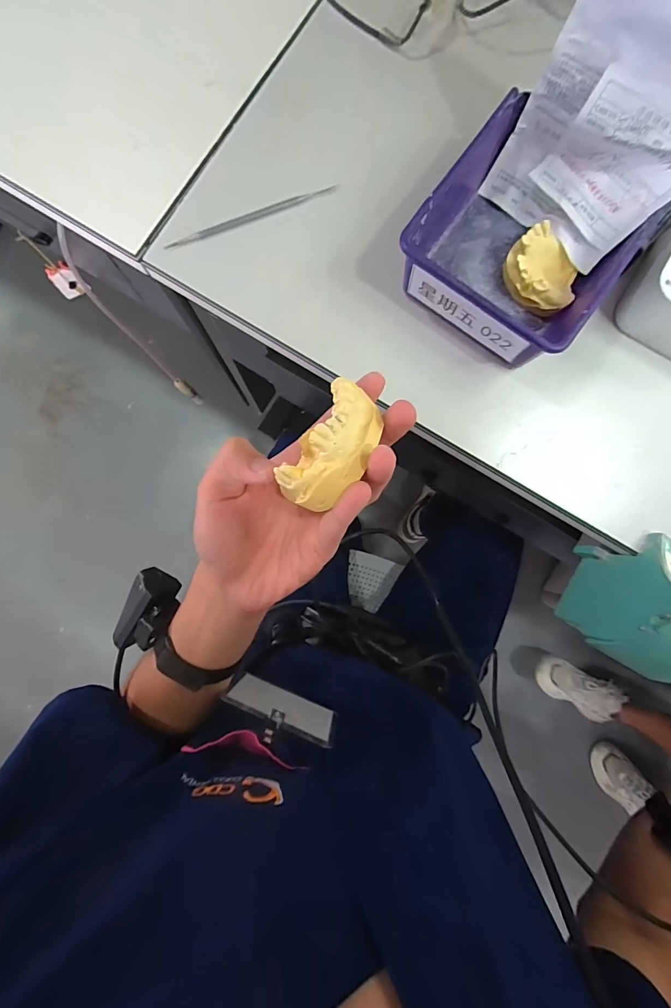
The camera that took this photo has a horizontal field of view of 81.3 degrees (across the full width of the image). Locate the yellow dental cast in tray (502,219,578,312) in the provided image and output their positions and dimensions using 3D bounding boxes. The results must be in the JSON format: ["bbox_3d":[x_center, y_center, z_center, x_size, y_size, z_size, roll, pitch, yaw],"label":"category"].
[{"bbox_3d":[0.187,-0.207,0.353,0.050,0.029,0.070,-35,86,-3],"label":"yellow dental cast in tray"}]

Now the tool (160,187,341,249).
[{"bbox_3d":[-0.079,-0.277,0.374,0.170,0.010,0.013,-24,86,-2],"label":"tool"}]

